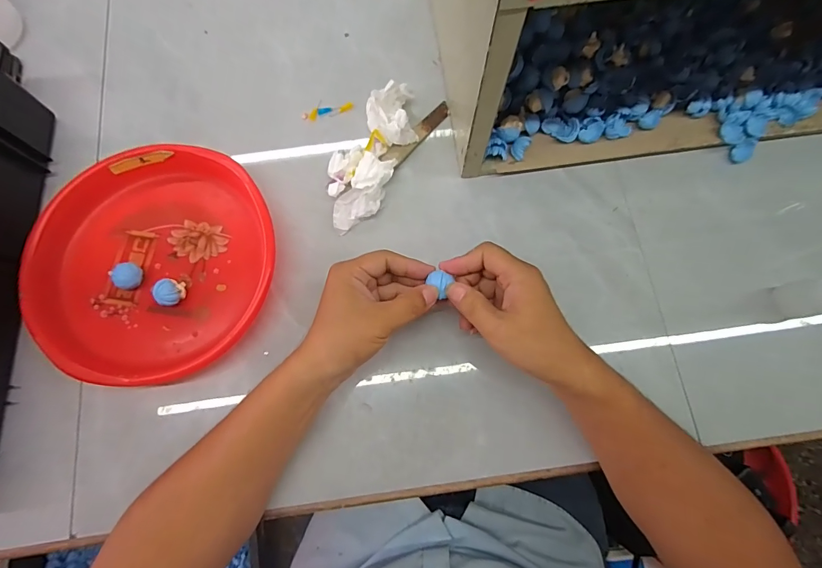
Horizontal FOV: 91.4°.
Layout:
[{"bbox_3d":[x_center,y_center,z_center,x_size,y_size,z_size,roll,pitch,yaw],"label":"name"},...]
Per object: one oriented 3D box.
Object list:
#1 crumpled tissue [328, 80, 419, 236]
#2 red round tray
[{"bbox_3d":[-0.049,-0.148,0.456,0.078,0.031,0.180,26,78,7],"label":"crumpled tissue"},{"bbox_3d":[-0.269,-0.025,0.428,0.246,0.037,0.246,0,76,1],"label":"red round tray"}]

